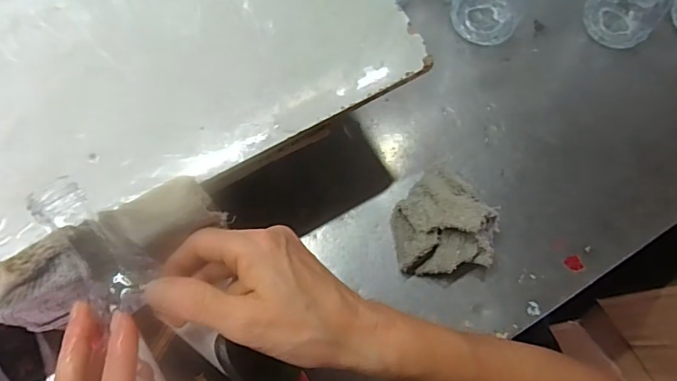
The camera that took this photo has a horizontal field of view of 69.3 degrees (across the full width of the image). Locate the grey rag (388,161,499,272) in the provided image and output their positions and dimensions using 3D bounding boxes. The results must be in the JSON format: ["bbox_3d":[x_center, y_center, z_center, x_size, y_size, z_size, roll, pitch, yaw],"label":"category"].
[{"bbox_3d":[0.088,0.024,0.411,0.082,0.045,0.086,-9,71,-6],"label":"grey rag"}]

